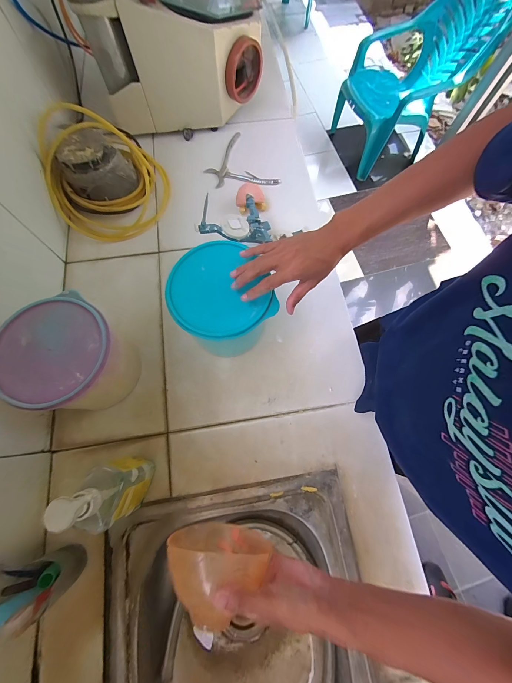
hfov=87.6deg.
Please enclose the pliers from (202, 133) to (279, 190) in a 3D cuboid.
[{"bbox_3d":[-0.049,-0.441,0.686,0.140,0.015,0.190,-33,76,-12],"label":"pliers"}]

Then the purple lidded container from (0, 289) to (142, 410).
[{"bbox_3d":[-0.298,0.036,0.452,0.157,0.151,0.156,1,72,-2],"label":"purple lidded container"}]

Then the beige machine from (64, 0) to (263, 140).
[{"bbox_3d":[-0.183,-0.733,0.647,0.366,0.272,0.291,-6,72,-5],"label":"beige machine"}]

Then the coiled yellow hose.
[{"bbox_3d":[-0.333,-0.339,0.550,0.224,0.195,0.171,12,71,1],"label":"coiled yellow hose"}]

